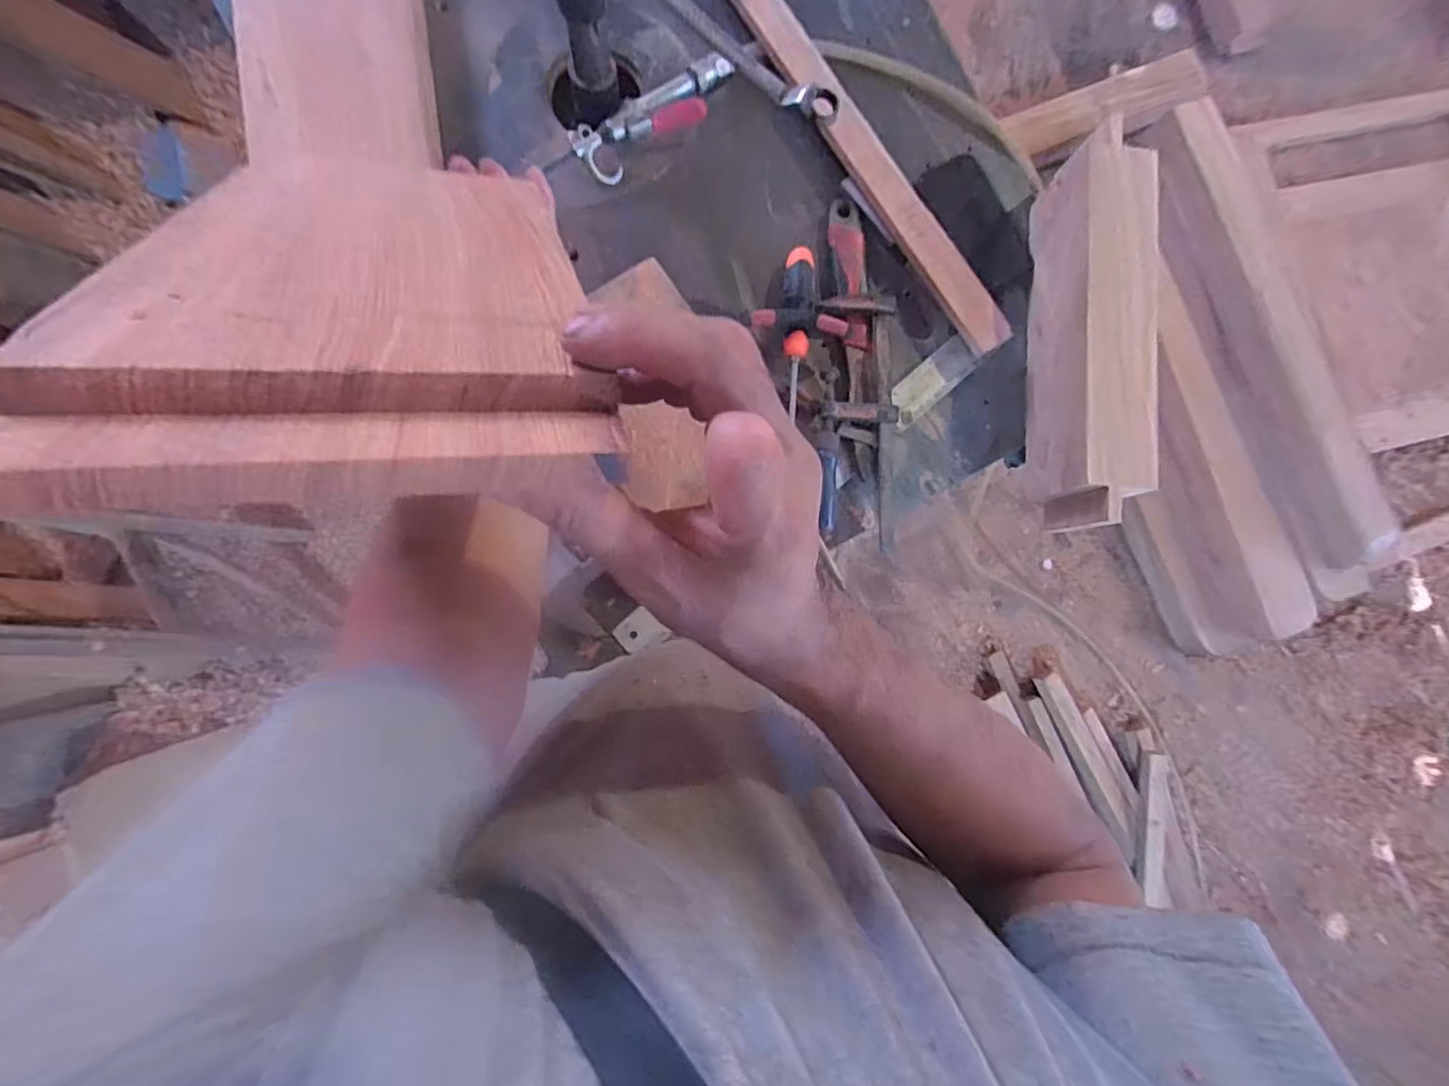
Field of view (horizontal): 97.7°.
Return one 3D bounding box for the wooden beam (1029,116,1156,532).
[{"bbox_3d":[0.353,-0.197,0.611,0.068,0.106,0.364,3,84,-5],"label":"wooden beam"}]

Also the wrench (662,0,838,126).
[{"bbox_3d":[-0.021,-0.401,0.482,0.260,0.029,0.019,38,83,0],"label":"wrench"}]

